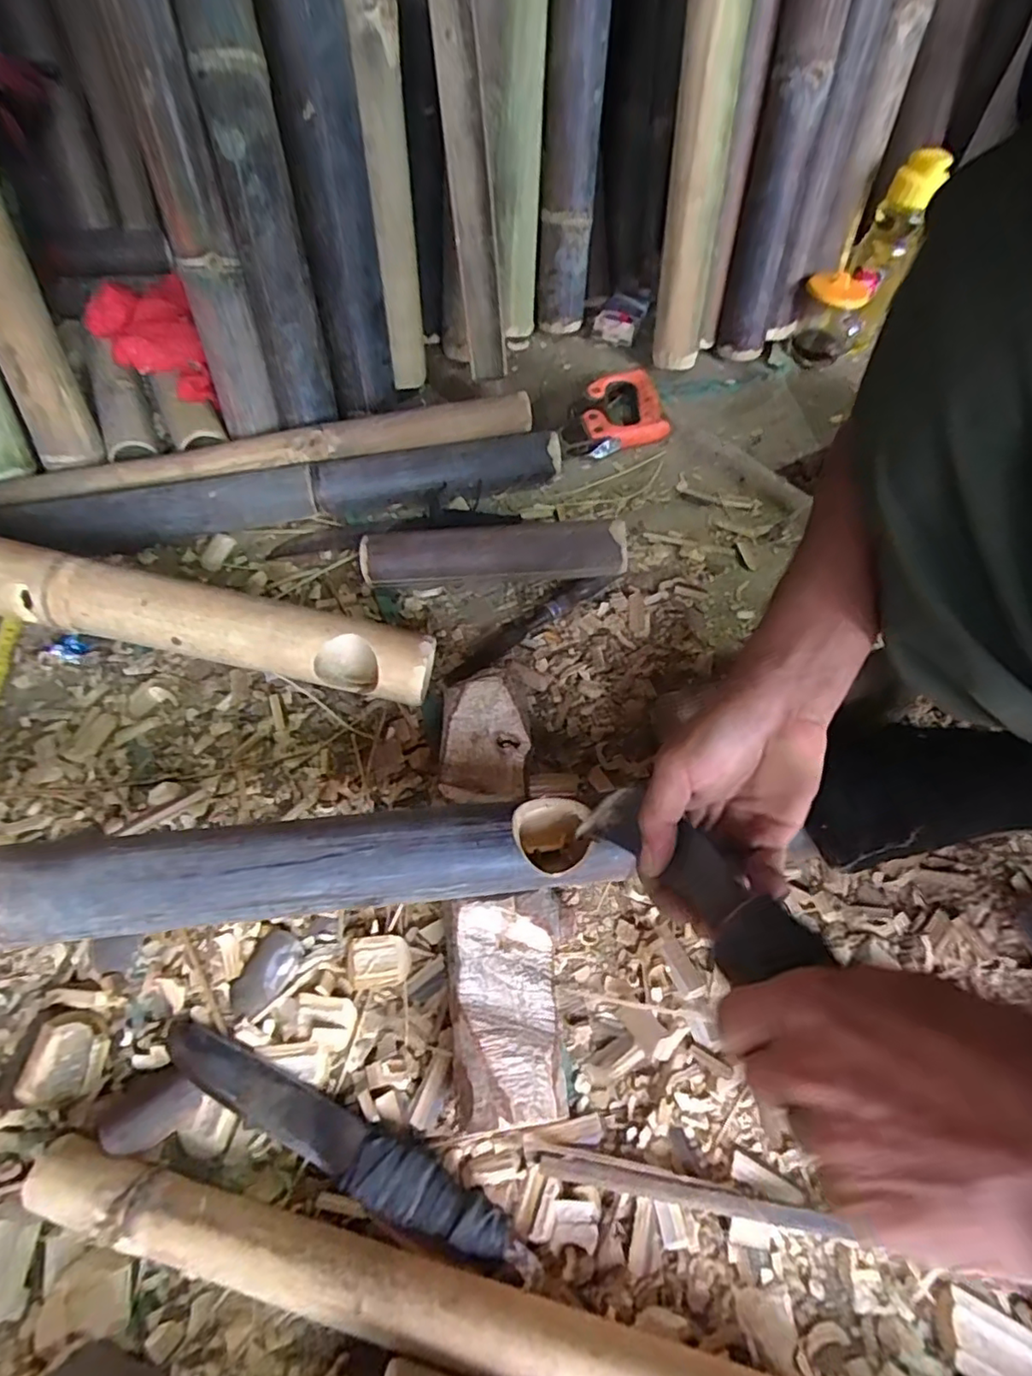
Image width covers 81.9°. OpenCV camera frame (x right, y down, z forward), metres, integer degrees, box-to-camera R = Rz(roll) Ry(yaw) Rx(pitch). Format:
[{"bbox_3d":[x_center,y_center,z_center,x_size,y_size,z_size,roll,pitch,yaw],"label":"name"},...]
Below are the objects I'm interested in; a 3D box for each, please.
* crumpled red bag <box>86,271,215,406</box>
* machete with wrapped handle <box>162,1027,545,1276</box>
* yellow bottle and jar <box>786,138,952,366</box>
[{"bbox_3d":[-0.444,-0.426,0.719,0.111,0.069,0.211,-23,63,-15],"label":"crumpled red bag"},{"bbox_3d":[-0.116,0.296,0.390,0.272,0.020,0.036,21,62,11],"label":"machete with wrapped handle"},{"bbox_3d":[0.461,-0.548,0.779,0.108,0.239,0.090,-26,61,-40],"label":"yellow bottle and jar"}]

